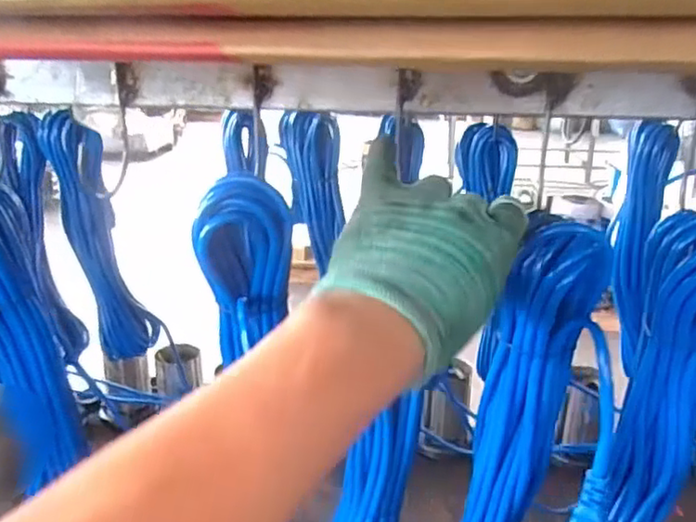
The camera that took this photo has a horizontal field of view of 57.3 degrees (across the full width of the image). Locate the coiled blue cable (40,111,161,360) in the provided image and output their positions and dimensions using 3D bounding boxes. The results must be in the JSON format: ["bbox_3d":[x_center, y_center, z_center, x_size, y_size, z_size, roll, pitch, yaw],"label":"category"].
[{"bbox_3d":[-0.330,-0.027,0.865,0.099,0.329,0.037,-12,23,-32],"label":"coiled blue cable"}]

